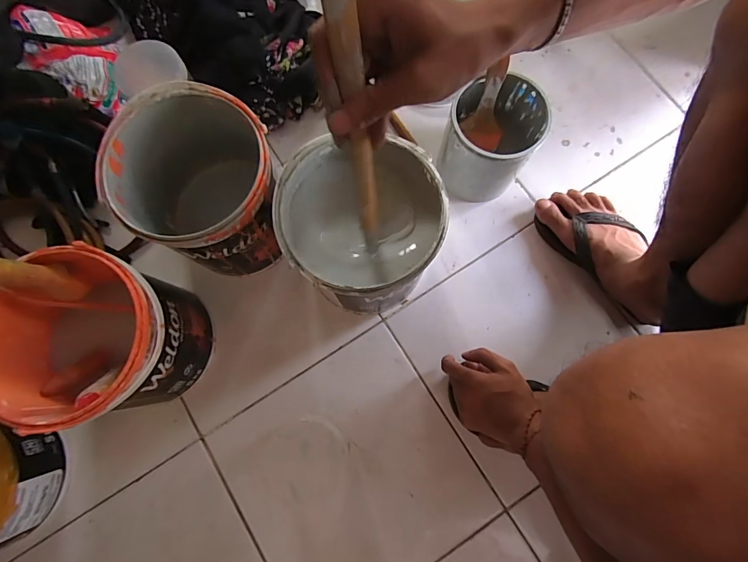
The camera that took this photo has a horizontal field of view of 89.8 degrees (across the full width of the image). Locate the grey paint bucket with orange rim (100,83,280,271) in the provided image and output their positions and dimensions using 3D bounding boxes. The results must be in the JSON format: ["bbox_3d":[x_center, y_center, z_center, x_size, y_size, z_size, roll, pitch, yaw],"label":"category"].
[{"bbox_3d":[-0.213,-0.116,0.504,0.185,0.189,0.182,0,78,0],"label":"grey paint bucket with orange rim"}]

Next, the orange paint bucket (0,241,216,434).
[{"bbox_3d":[-0.317,0.072,0.465,0.185,0.186,0.175,0,78,0],"label":"orange paint bucket"}]

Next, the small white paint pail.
[{"bbox_3d":[0.168,-0.202,0.544,0.127,0.136,0.133,6,78,2],"label":"small white paint pail"}]

